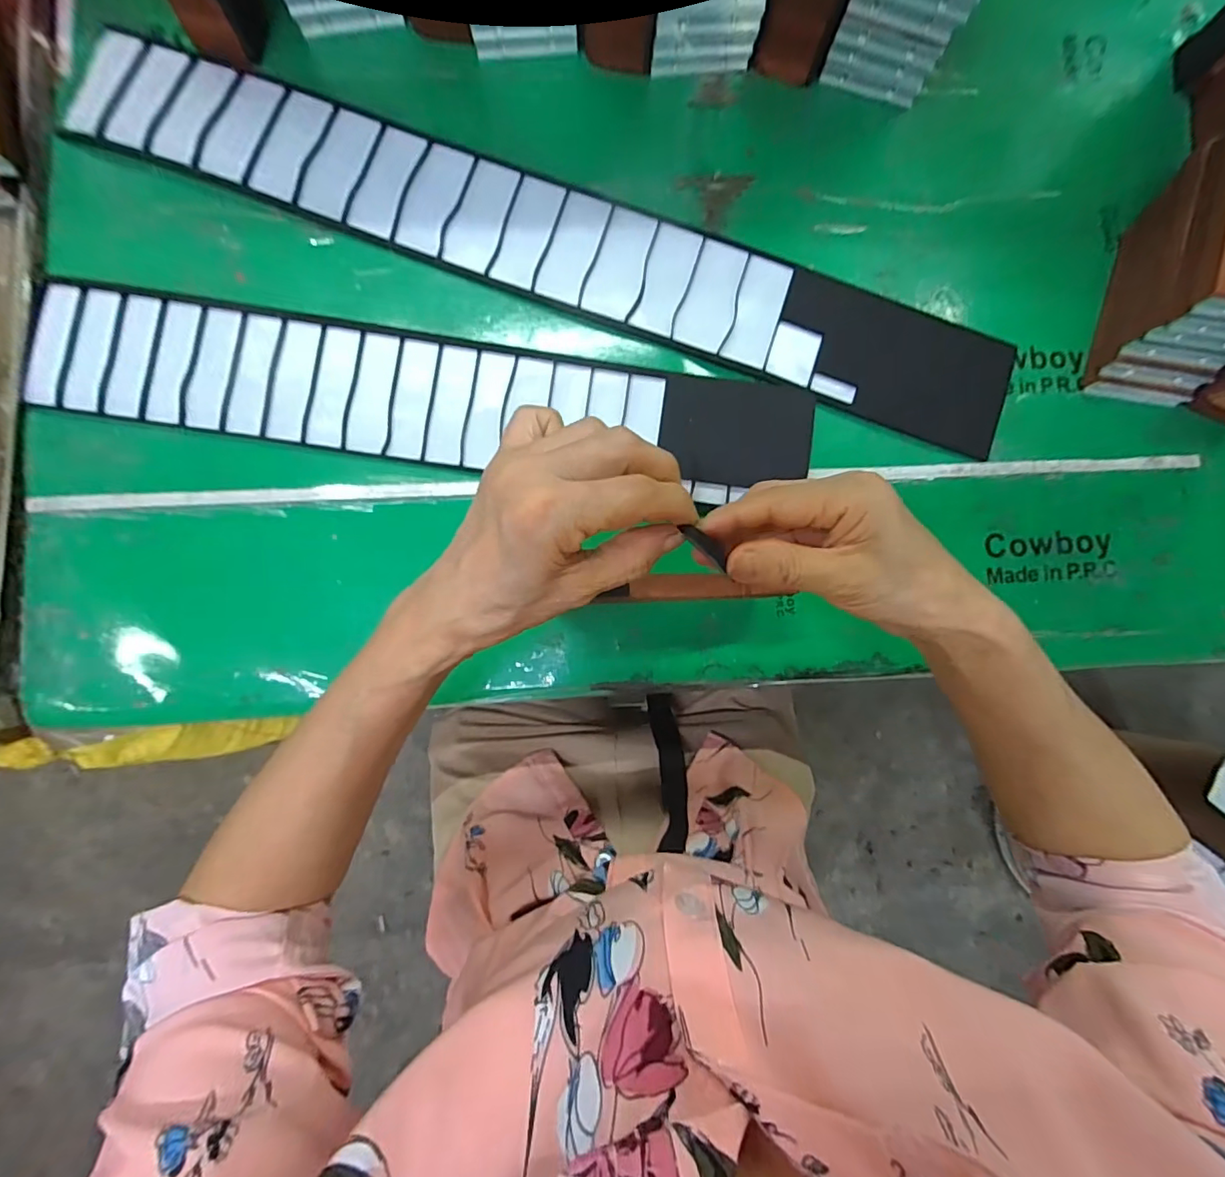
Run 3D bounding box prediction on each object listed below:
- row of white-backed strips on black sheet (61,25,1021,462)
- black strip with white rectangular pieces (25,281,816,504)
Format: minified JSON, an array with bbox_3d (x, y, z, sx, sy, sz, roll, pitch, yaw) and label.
[{"bbox_3d":[-0.043,-0.267,0.400,0.723,0.008,0.097,19,85,-2],"label":"row of white-backed strips on black sheet"},{"bbox_3d":[-0.134,-0.140,0.385,0.555,0.006,0.095,8,85,-2],"label":"black strip with white rectangular pieces"}]

